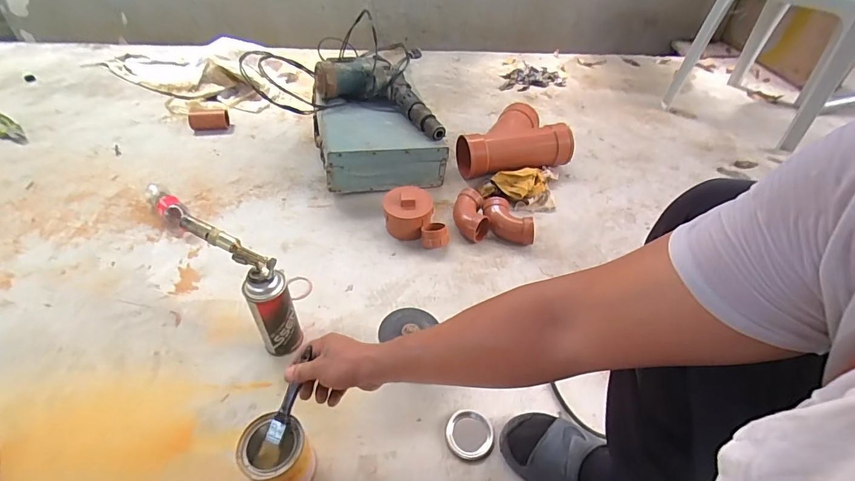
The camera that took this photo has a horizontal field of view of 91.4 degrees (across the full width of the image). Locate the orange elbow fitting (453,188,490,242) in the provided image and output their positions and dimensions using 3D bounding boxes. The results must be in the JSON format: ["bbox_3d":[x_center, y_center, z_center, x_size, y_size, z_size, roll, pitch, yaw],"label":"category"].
[{"bbox_3d":[0.103,-0.062,0.975,0.074,0.058,0.118,-7,46,-12],"label":"orange elbow fitting"}]

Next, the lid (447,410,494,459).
[{"bbox_3d":[0.066,0.298,0.647,0.070,0.021,0.070,2,44,-2],"label":"lid"}]

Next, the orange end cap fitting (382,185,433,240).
[{"bbox_3d":[-0.044,-0.061,0.952,0.110,0.094,0.090,2,44,-3],"label":"orange end cap fitting"}]

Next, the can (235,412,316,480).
[{"bbox_3d":[-0.204,0.298,0.573,0.084,0.102,0.081,2,44,-2],"label":"can"}]

